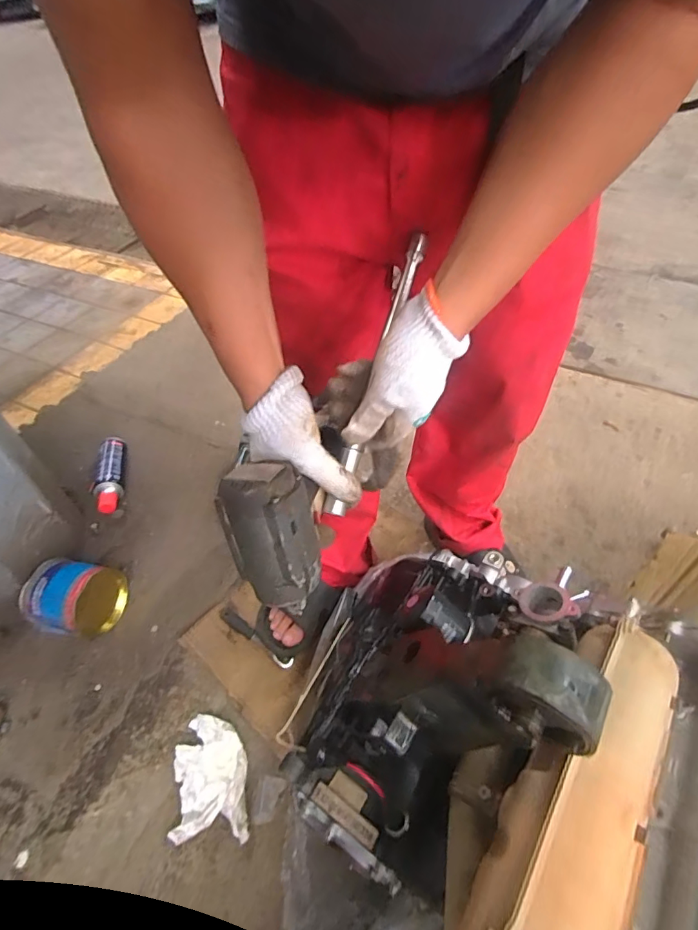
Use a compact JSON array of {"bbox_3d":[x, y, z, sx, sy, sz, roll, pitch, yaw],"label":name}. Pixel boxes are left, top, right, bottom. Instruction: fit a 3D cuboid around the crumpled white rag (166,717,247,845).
[{"bbox_3d":[-0.208,0.463,0.708,0.113,0.033,0.165,-8,49,-3],"label":"crumpled white rag"}]

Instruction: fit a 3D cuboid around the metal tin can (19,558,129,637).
[{"bbox_3d":[-0.479,0.228,0.819,0.136,0.104,0.125,7,49,9],"label":"metal tin can"}]

